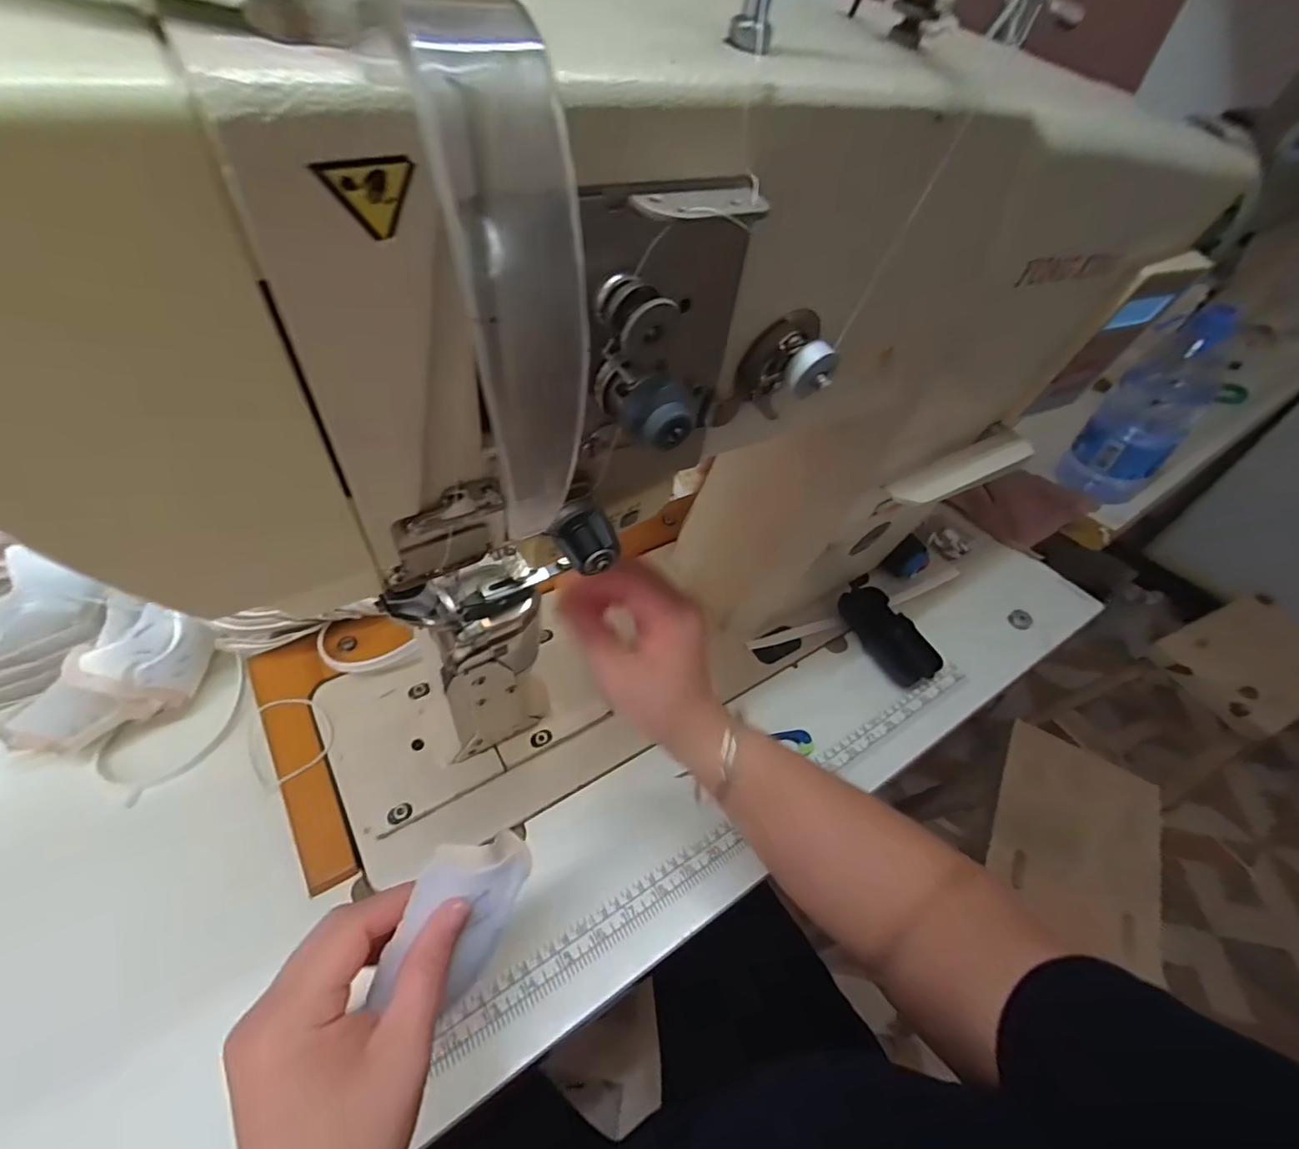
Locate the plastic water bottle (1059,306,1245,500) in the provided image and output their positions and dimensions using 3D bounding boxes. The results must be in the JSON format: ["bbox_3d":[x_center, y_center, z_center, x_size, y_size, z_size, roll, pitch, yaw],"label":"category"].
[{"bbox_3d":[0.656,-0.205,0.732,0.107,0.258,0.092,38,54,25],"label":"plastic water bottle"}]

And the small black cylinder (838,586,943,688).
[{"bbox_3d":[0.240,0.064,0.563,0.049,0.037,0.116,-15,51,-19],"label":"small black cylinder"}]

